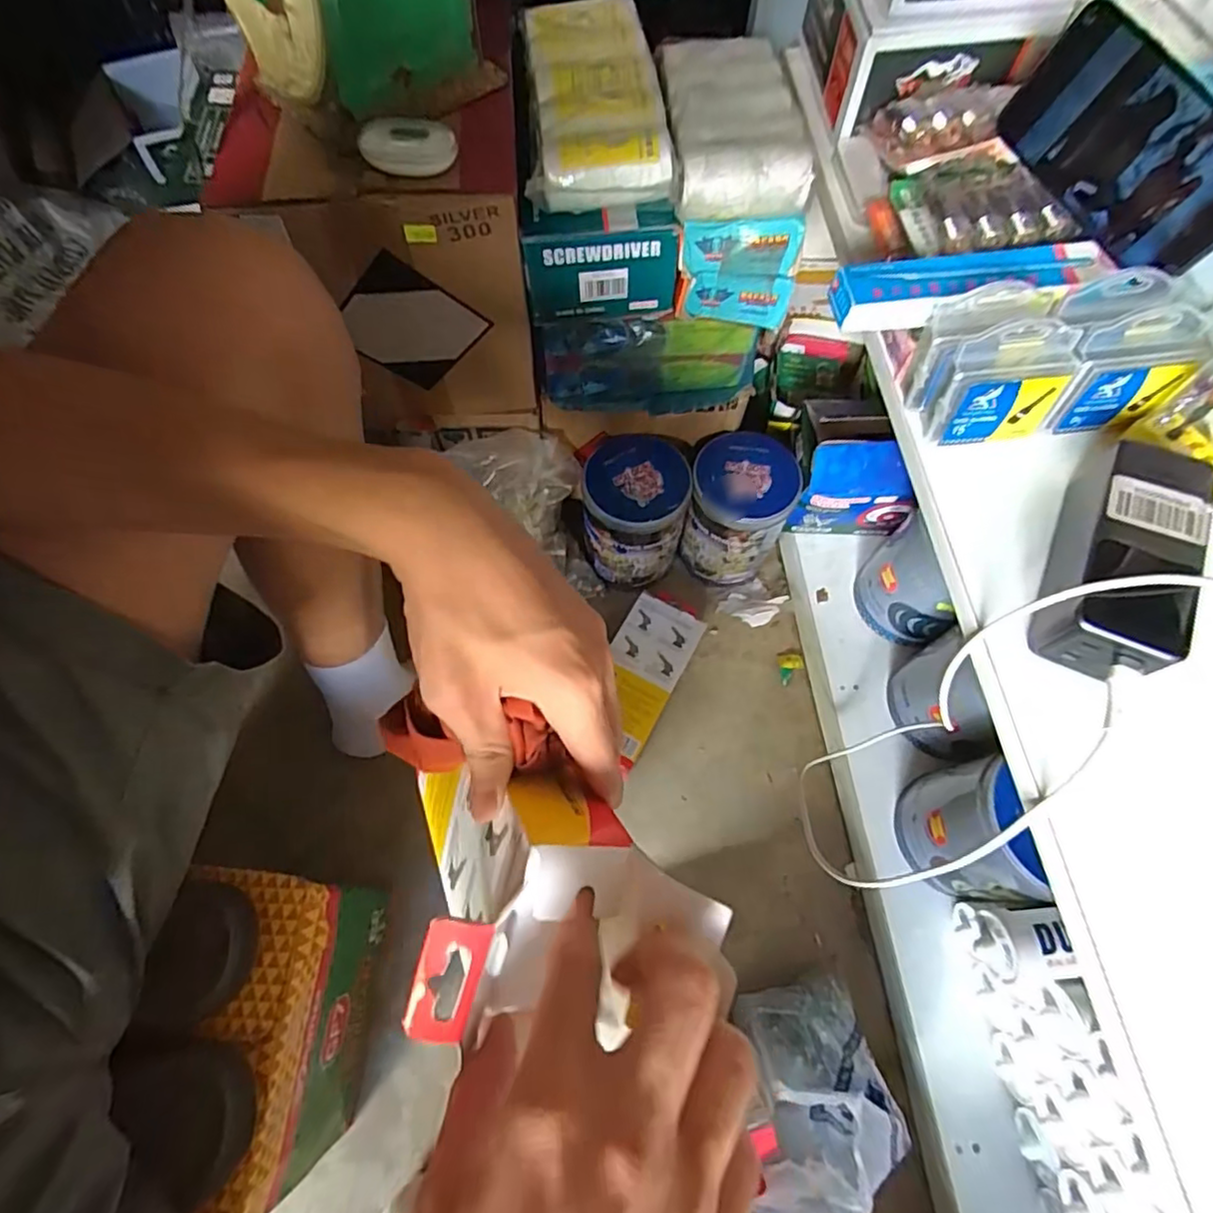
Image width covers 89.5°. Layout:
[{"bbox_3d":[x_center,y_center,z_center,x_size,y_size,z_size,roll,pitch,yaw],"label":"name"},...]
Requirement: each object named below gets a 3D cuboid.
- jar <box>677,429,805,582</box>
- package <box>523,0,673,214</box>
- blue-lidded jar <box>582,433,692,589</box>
[{"bbox_3d":[0.146,-0.104,0.702,0.104,0.151,0.106,0,66,-1],"label":"jar"},{"bbox_3d":[-0.011,-0.388,0.465,0.100,0.038,0.215,-3,66,-3],"label":"package"},{"bbox_3d":[0.032,-0.105,0.696,0.110,0.142,0.130,16,67,6],"label":"blue-lidded jar"}]

